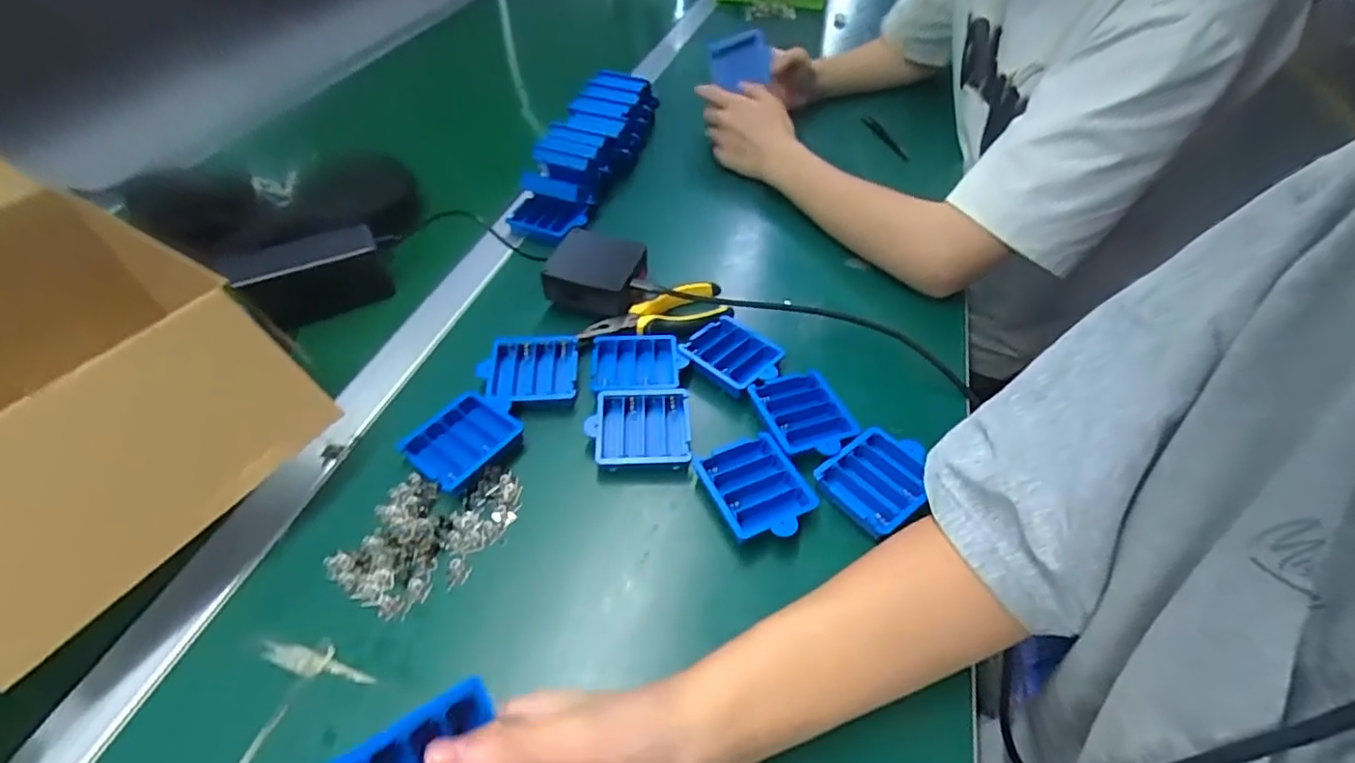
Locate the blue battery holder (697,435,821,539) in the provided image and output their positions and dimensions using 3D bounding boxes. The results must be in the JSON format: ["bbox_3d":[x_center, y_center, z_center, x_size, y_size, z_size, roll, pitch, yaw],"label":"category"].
[{"bbox_3d":[0.056,0.078,0.416,0.061,0.022,0.074,-22,53,-19],"label":"blue battery holder"}]

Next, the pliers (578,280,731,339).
[{"bbox_3d":[-0.018,-0.058,0.527,0.134,0.027,0.047,-15,51,-14],"label":"pliers"}]

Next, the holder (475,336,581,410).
[{"bbox_3d":[-0.122,-0.006,0.483,0.078,0.020,0.072,-4,49,-5],"label":"holder"}]

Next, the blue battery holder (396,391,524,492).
[{"bbox_3d":[-0.158,0.042,0.439,0.064,0.016,0.076,28,54,22],"label":"blue battery holder"}]

